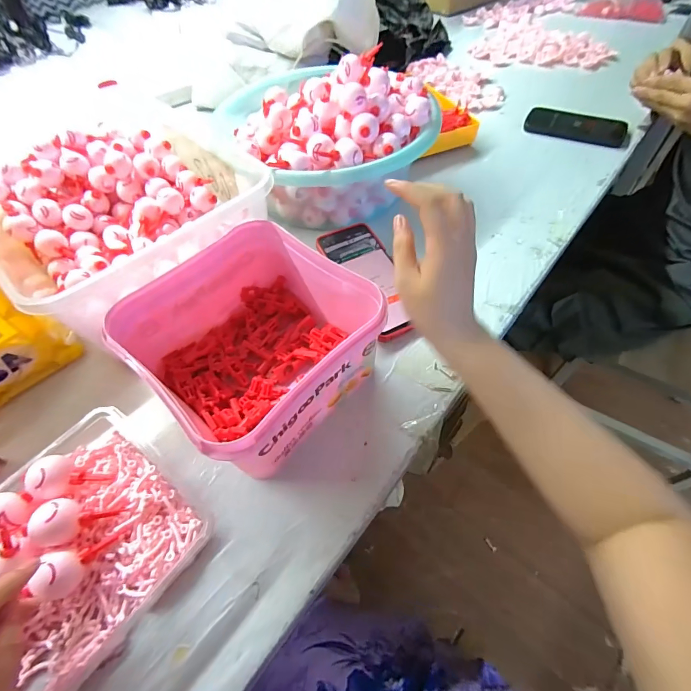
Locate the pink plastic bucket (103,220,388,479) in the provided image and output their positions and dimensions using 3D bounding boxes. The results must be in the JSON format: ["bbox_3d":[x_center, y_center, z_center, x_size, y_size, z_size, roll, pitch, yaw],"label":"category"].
[{"bbox_3d":[-0.085,0.001,0.369,0.190,0.112,0.189,36,65,25],"label":"pink plastic bucket"}]

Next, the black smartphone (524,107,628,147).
[{"bbox_3d":[0.404,-0.387,0.655,0.161,0.016,0.088,26,61,20],"label":"black smartphone"}]

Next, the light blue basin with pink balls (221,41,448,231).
[{"bbox_3d":[-0.032,-0.303,0.543,0.256,0.154,0.290,-32,59,-17],"label":"light blue basin with pink balls"}]

